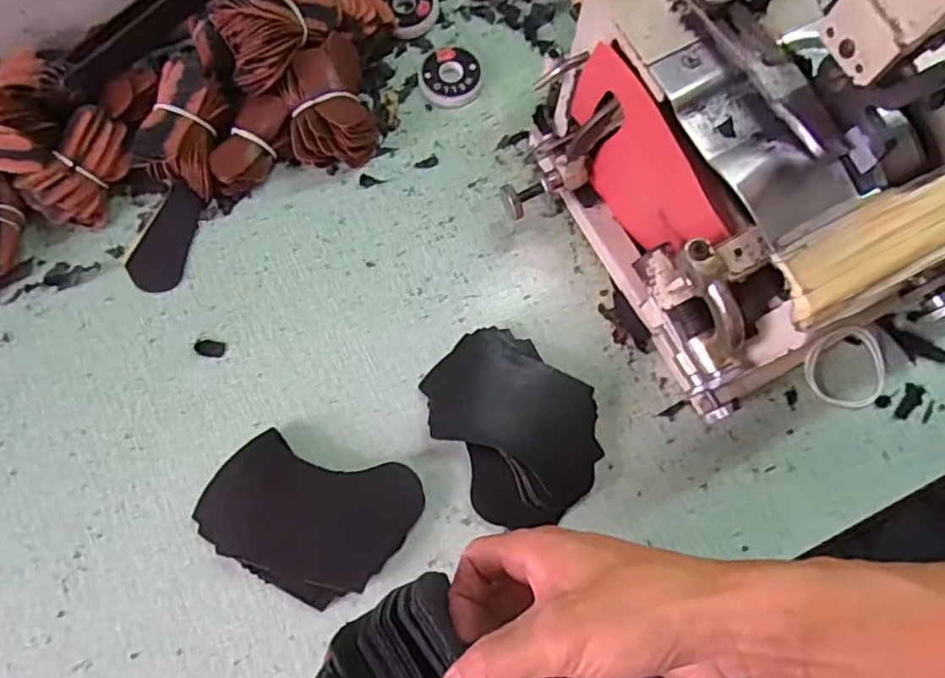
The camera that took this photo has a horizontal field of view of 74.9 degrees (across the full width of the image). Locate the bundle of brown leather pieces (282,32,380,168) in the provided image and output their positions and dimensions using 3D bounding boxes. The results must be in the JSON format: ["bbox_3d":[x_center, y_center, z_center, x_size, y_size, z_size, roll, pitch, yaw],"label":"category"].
[{"bbox_3d":[-0.105,-0.169,0.451,0.058,0.045,0.084,-13,77,-5],"label":"bundle of brown leather pieces"}]

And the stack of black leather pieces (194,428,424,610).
[{"bbox_3d":[-0.104,0.110,0.395,0.124,0.017,0.094,25,76,4],"label":"stack of black leather pieces"}]

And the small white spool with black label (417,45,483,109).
[{"bbox_3d":[-0.017,-0.203,0.477,0.048,0.010,0.048,0,76,-2],"label":"small white spool with black label"}]

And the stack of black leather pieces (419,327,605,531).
[{"bbox_3d":[0.029,0.055,0.412,0.097,0.015,0.125,-30,79,-9],"label":"stack of black leather pieces"}]

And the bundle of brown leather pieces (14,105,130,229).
[{"bbox_3d":[-0.274,-0.118,0.436,0.044,0.042,0.078,37,77,7],"label":"bundle of brown leather pieces"}]

